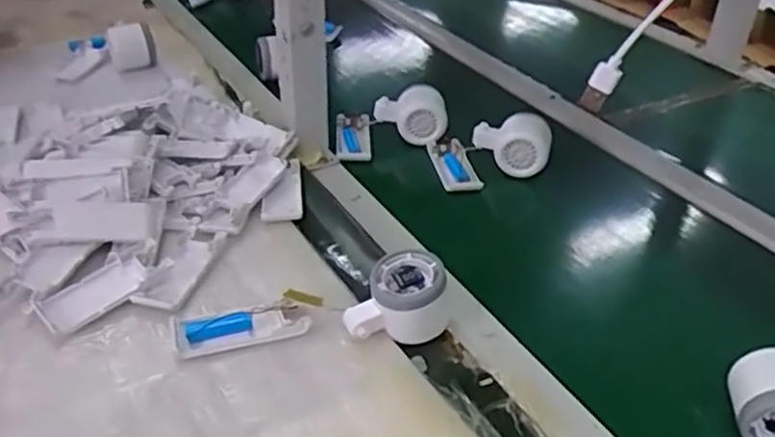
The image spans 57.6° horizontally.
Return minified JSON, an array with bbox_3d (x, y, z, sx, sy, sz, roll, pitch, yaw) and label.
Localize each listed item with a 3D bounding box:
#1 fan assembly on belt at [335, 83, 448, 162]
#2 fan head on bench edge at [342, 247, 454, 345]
[{"bbox_3d":[0.006,-0.107,0.820,0.139,0.053,0.075,-21,37,-5],"label":"fan assembly on belt"},{"bbox_3d":[0.009,0.062,0.546,0.080,0.056,0.055,3,34,3],"label":"fan head on bench edge"}]

